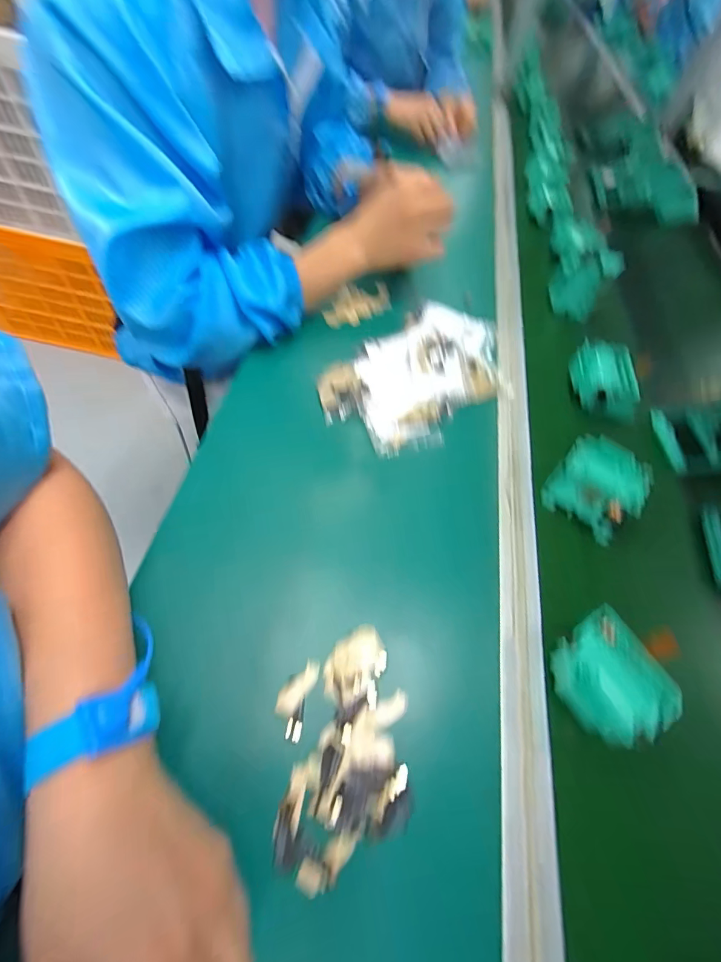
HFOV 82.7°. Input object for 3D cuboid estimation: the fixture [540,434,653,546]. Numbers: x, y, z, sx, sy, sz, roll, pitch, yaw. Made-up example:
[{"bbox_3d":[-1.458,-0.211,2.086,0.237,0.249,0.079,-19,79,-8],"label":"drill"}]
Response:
[{"bbox_3d":[0.237,0.004,0.409,0.080,0.045,0.078,36,62,19],"label":"fixture"}]

